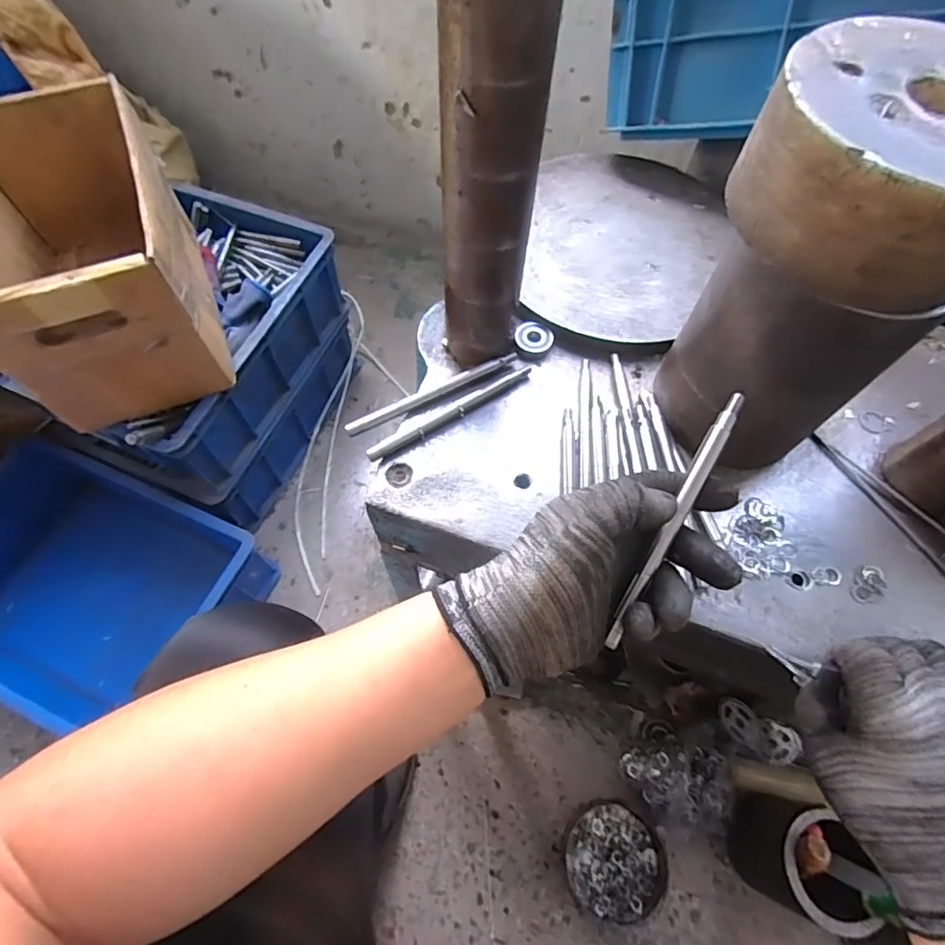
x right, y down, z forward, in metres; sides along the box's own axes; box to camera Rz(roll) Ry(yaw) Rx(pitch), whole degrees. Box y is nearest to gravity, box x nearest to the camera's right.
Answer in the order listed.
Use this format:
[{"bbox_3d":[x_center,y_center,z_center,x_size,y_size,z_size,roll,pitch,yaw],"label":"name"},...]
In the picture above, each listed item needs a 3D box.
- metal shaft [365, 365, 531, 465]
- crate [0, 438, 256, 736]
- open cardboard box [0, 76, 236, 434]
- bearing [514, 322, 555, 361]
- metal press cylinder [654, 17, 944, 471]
[{"bbox_3d":[-0.016,-0.051,0.468,0.164,0.012,0.013,-28,68,-15],"label":"metal shaft"},{"bbox_3d":[-0.535,0.157,0.754,0.391,0.185,0.293,23,65,9],"label":"crate"},{"bbox_3d":[-0.433,-0.250,0.620,0.195,0.195,0.319,-20,66,-12],"label":"open cardboard box"},{"bbox_3d":[0.057,-0.122,0.502,0.035,0.017,0.032,1,63,-1],"label":"bearing"},{"bbox_3d":[0.224,-0.121,0.370,0.135,0.249,0.143,-41,71,-19],"label":"metal press cylinder"}]

